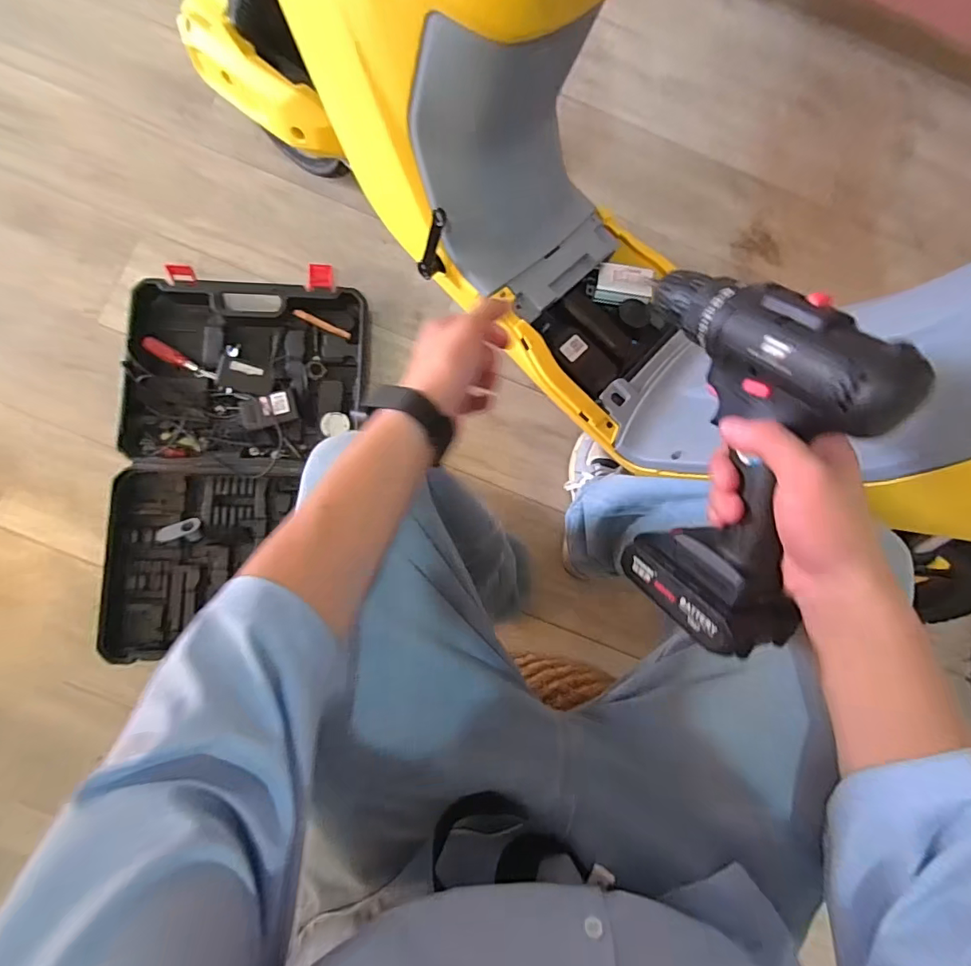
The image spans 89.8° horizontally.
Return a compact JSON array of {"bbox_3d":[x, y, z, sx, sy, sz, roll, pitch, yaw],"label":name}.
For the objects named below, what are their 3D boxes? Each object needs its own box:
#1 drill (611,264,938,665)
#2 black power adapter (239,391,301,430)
[{"bbox_3d":[0.175,-0.016,0.320,0.078,0.166,0.234,1,102,-31],"label":"drill"},{"bbox_3d":[-0.380,-0.128,0.857,0.101,0.033,0.055,-8,84,-6],"label":"black power adapter"}]

